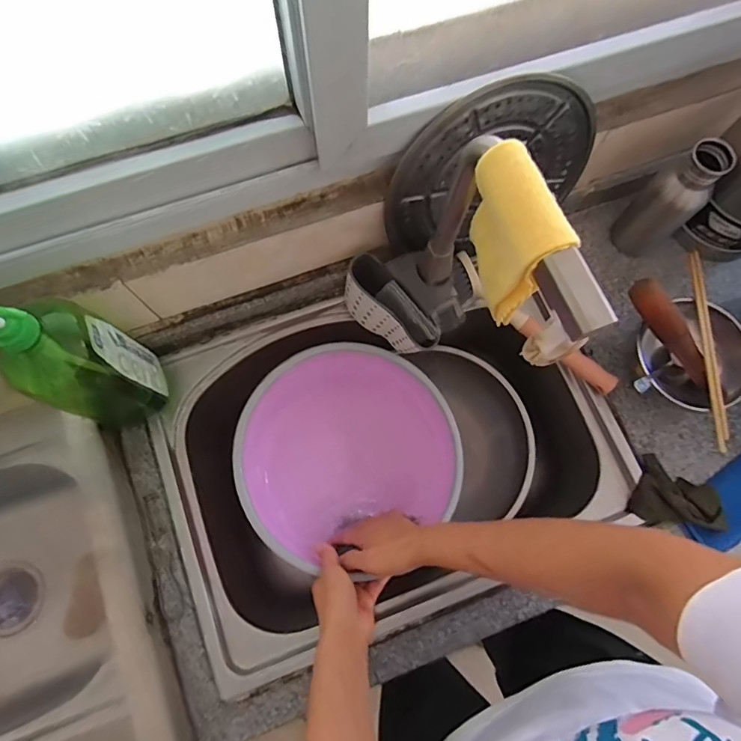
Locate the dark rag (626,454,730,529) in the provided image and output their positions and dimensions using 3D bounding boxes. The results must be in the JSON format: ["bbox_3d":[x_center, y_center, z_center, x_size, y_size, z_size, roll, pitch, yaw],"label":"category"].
[{"bbox_3d":[0.393,0.164,0.616,0.103,0.027,0.081,23,75,6],"label":"dark rag"}]

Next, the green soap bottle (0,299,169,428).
[{"bbox_3d":[-0.310,-0.018,0.506,0.092,0.290,0.092,-23,76,-7],"label":"green soap bottle"}]

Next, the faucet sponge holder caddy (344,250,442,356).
[{"bbox_3d":[0.022,-0.074,0.644,0.060,0.097,0.142,-40,78,-11],"label":"faucet sponge holder caddy"}]

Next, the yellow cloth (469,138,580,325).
[{"bbox_3d":[0.112,-0.107,0.402,0.047,0.124,0.100,-22,76,-7],"label":"yellow cloth"}]

